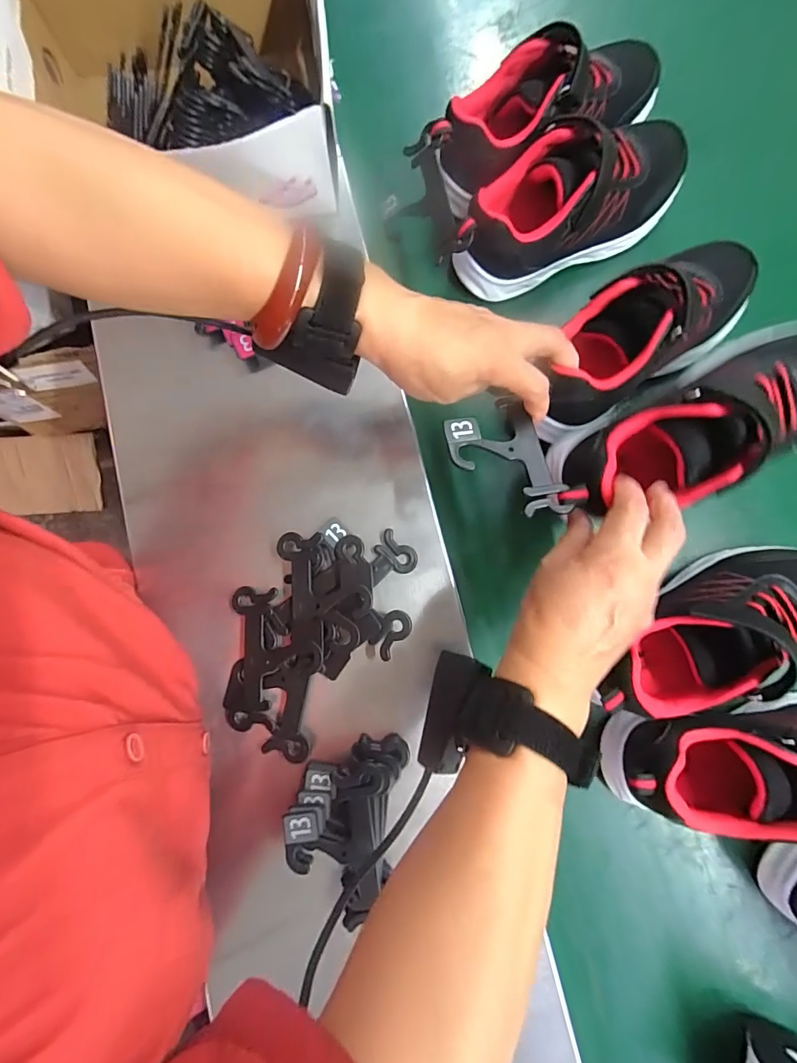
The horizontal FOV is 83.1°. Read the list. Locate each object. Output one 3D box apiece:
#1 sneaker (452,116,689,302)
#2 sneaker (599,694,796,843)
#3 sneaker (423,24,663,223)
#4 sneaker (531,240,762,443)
[{"bbox_3d":[0.150,-0.280,0.372,0.219,0.075,0.076,-25,80,-3],"label":"sneaker"},{"bbox_3d":[0.254,0.162,0.319,0.208,0.088,0.071,-4,79,1],"label":"sneaker"},{"bbox_3d":[0.130,-0.351,0.381,0.225,0.084,0.081,-27,80,-3],"label":"sneaker"},{"bbox_3d":[0.190,-0.157,0.342,0.206,0.076,0.073,-34,81,-10],"label":"sneaker"}]

